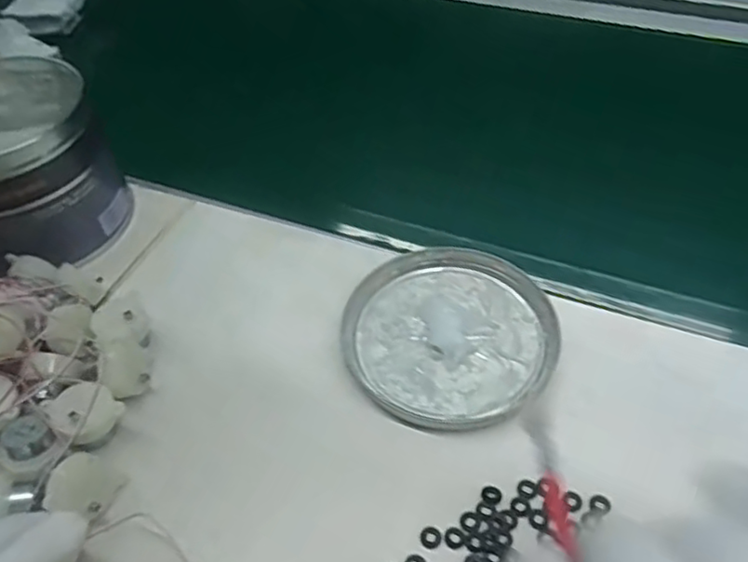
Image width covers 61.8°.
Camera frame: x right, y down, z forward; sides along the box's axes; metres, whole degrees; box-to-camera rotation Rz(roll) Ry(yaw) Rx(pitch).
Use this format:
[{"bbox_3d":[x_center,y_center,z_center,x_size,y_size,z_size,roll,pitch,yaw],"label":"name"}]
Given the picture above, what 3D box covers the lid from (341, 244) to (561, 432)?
[{"bbox_3d":[0.047,0.030,0.393,0.127,0.011,0.129,-2,48,2],"label":"lid"}]

